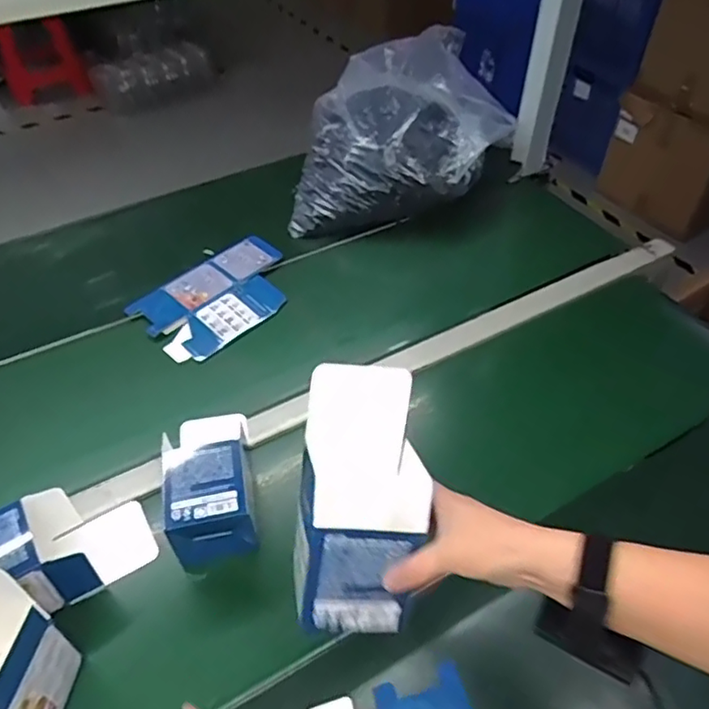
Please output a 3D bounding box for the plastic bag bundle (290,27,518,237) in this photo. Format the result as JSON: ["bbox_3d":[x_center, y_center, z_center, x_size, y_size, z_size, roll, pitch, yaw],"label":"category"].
[{"bbox_3d":[0.082,-0.385,1.057,0.383,0.210,0.308,-2,48,-2],"label":"plastic bag bundle"}]

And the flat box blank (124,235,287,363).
[{"bbox_3d":[-0.199,-0.090,0.898,0.153,0.030,0.235,35,57,28],"label":"flat box blank"}]

